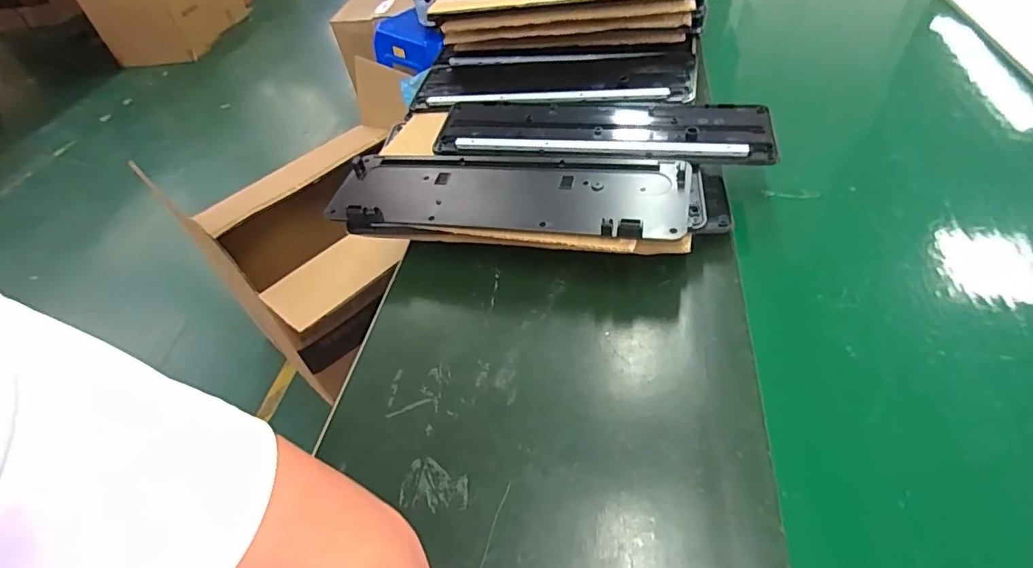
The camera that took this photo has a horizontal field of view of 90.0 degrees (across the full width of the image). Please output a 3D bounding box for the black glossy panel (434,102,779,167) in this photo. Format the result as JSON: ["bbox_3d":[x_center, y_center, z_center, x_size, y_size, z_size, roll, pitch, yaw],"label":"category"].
[{"bbox_3d":[0.089,-0.168,0.569,0.355,0.016,0.111,6,48,12],"label":"black glossy panel"}]

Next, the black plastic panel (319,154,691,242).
[{"bbox_3d":[-0.019,-0.090,0.513,0.357,0.028,0.099,5,54,16],"label":"black plastic panel"}]

